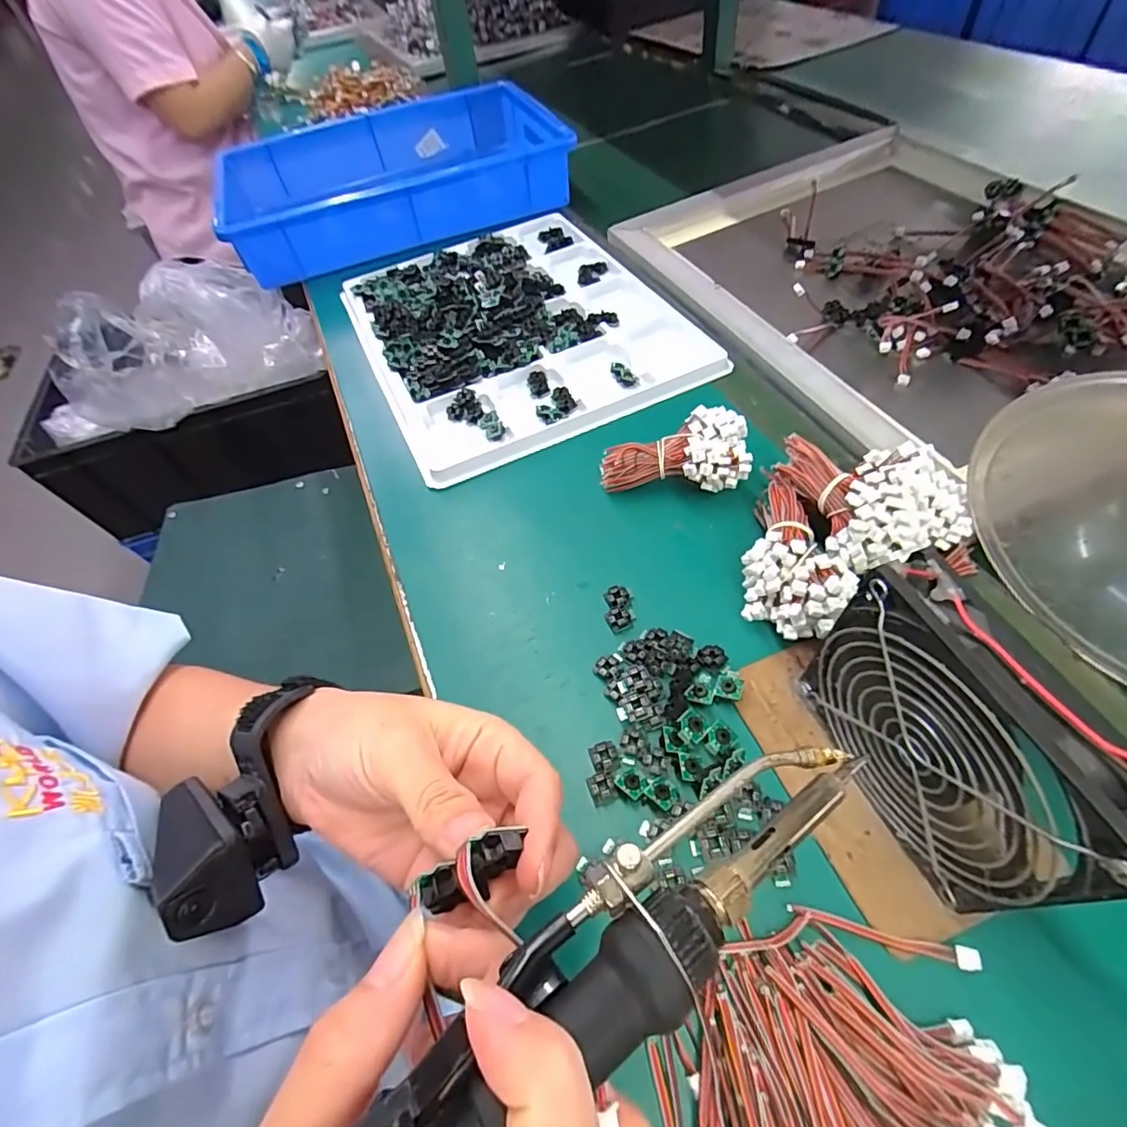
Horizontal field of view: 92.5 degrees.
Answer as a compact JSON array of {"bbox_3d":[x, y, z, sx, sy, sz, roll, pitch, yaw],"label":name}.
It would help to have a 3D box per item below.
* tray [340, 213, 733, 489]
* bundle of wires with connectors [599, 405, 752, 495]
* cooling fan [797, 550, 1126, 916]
[{"bbox_3d":[-0.052,-0.250,0.537,0.286,0.033,0.345,-25,55,-9],"label":"tray"},{"bbox_3d":[0.080,-0.077,0.393,0.107,0.041,0.054,-11,53,12],"label":"bundle of wires with connectors"},{"bbox_3d":[0.158,0.076,0.226,0.030,0.125,0.116,-21,55,-7],"label":"cooling fan"}]

